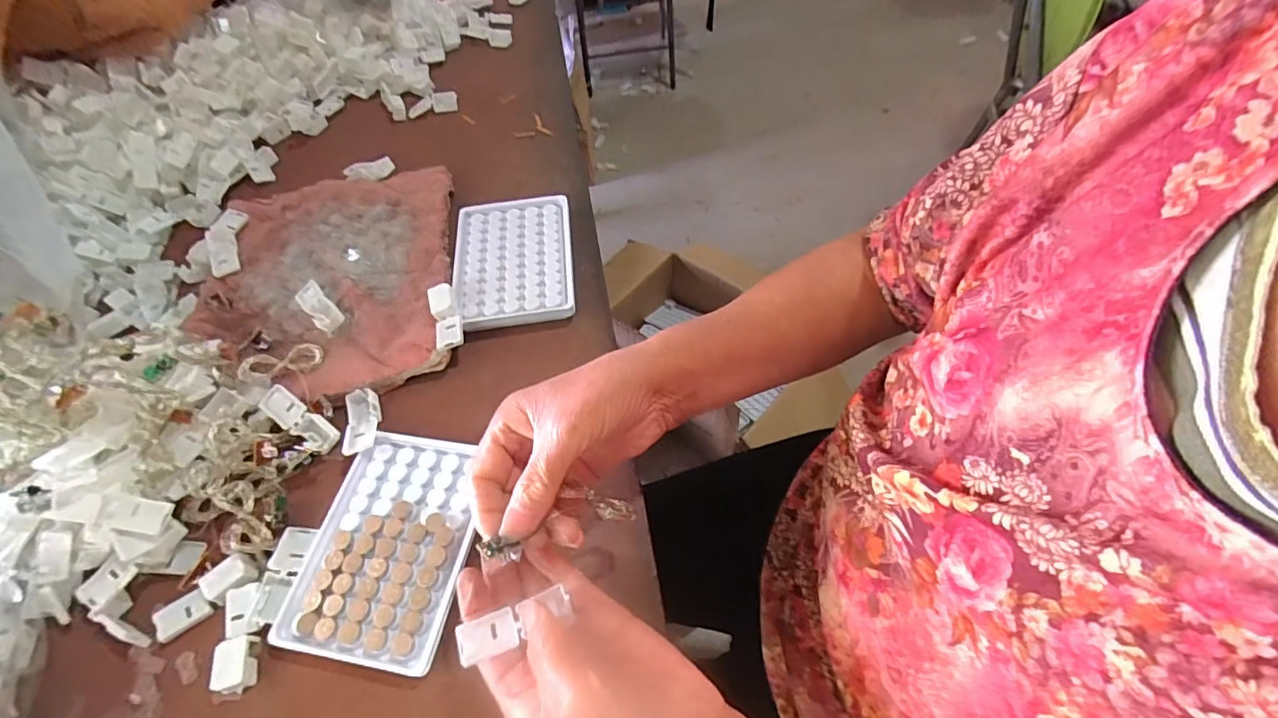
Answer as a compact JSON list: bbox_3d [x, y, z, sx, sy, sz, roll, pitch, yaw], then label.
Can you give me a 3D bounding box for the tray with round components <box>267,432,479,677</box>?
[{"bbox_3d":[-0.148,0.108,0.327,0.094,0.015,0.128,7,58,8],"label":"tray with round components"}]

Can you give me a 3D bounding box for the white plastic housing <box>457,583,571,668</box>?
[{"bbox_3d":[-0.061,0.129,0.266,0.055,0.004,0.018,-20,56,-16],"label":"white plastic housing"}]

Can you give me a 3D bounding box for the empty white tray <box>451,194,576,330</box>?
[{"bbox_3d":[-0.103,-0.082,0.445,0.096,0.013,0.127,-7,57,-1],"label":"empty white tray"}]

